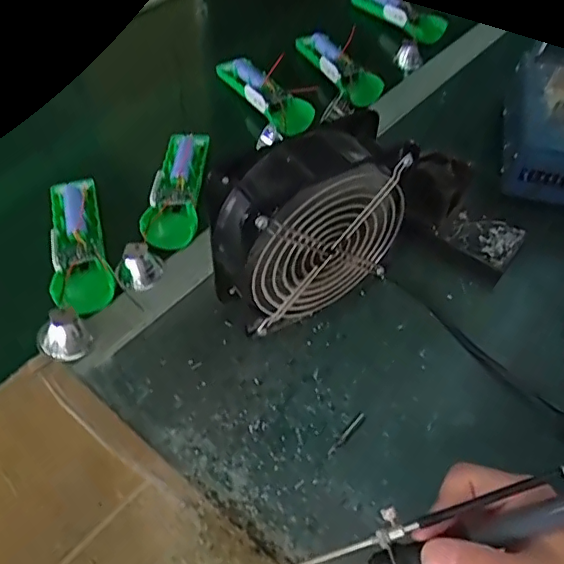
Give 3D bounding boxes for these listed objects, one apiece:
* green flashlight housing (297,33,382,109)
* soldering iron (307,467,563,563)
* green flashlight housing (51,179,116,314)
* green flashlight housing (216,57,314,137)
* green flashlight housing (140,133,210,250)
[{"bbox_3d":[0.059,-0.228,0.595,0.025,0.030,0.133,-24,54,-20],"label":"green flashlight housing"},{"bbox_3d":[0.082,0.126,0.286,0.206,0.020,0.029,-21,51,7],"label":"soldering iron"},{"bbox_3d":[-0.175,-0.032,0.489,0.047,0.038,0.133,-14,52,-13],"label":"green flashlight housing"},{"bbox_3d":[-0.017,-0.197,0.585,0.036,0.024,0.136,-27,56,-22],"label":"green flashlight housing"},{"bbox_3d":[-0.093,-0.088,0.526,0.049,0.023,0.122,7,65,4],"label":"green flashlight housing"}]

